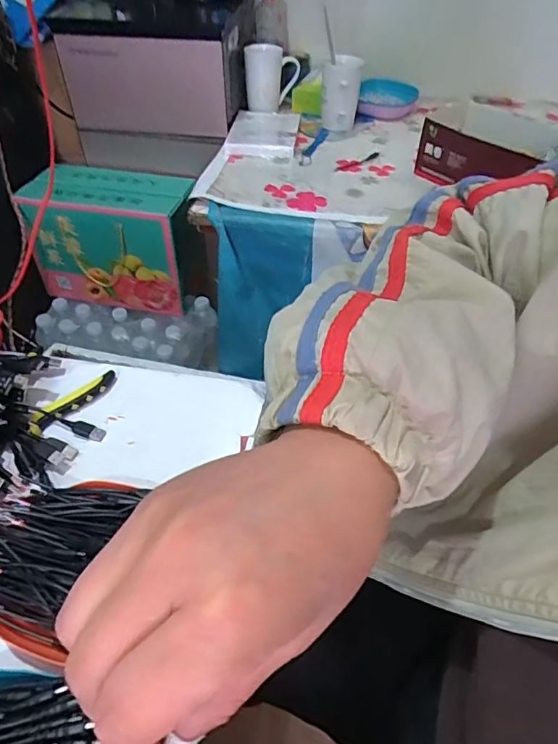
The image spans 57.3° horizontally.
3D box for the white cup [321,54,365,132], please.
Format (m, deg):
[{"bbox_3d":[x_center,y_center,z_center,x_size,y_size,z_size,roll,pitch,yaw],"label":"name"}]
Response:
[{"bbox_3d":[0.120,-0.542,0.999,0.069,0.135,0.060,3,46,2],"label":"white cup"}]

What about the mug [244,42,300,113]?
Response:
[{"bbox_3d":[-0.014,-0.607,1.054,0.112,0.108,0.093,-1,46,-2],"label":"mug"}]

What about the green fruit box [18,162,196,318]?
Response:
[{"bbox_3d":[-0.341,-0.281,1.088,0.325,0.239,0.157,10,46,8],"label":"green fruit box"}]

